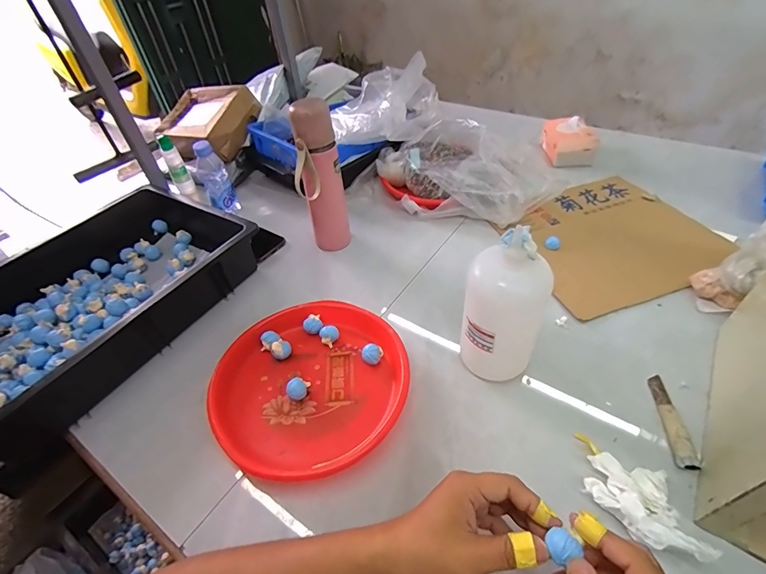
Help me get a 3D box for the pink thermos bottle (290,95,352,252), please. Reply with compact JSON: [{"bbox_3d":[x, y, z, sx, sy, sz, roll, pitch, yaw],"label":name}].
[{"bbox_3d":[-0.103,-0.167,0.668,0.072,0.269,0.060,-7,44,0],"label":"pink thermos bottle"}]

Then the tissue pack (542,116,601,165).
[{"bbox_3d":[0.428,-0.339,0.906,0.101,0.079,0.116,-3,44,4],"label":"tissue pack"}]

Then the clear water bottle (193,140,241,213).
[{"bbox_3d":[-0.340,-0.214,0.799,0.056,0.152,0.051,-22,46,-15],"label":"clear water bottle"}]

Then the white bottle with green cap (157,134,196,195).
[{"bbox_3d":[-0.467,-0.271,0.886,0.038,0.129,0.045,-25,47,-18],"label":"white bottle with green cap"}]

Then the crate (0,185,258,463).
[{"bbox_3d":[-0.441,0.006,0.634,0.316,0.094,0.485,24,51,28],"label":"crate"}]

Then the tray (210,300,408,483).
[{"bbox_3d":[-0.095,0.128,0.524,0.246,0.042,0.244,-3,44,3],"label":"tray"}]

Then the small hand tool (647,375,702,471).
[{"bbox_3d":[0.344,0.157,0.468,0.025,0.009,0.118,4,45,10],"label":"small hand tool"}]

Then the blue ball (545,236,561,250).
[{"bbox_3d":[0.305,-0.080,0.702,0.025,0.020,0.020,11,47,17],"label":"blue ball"}]

